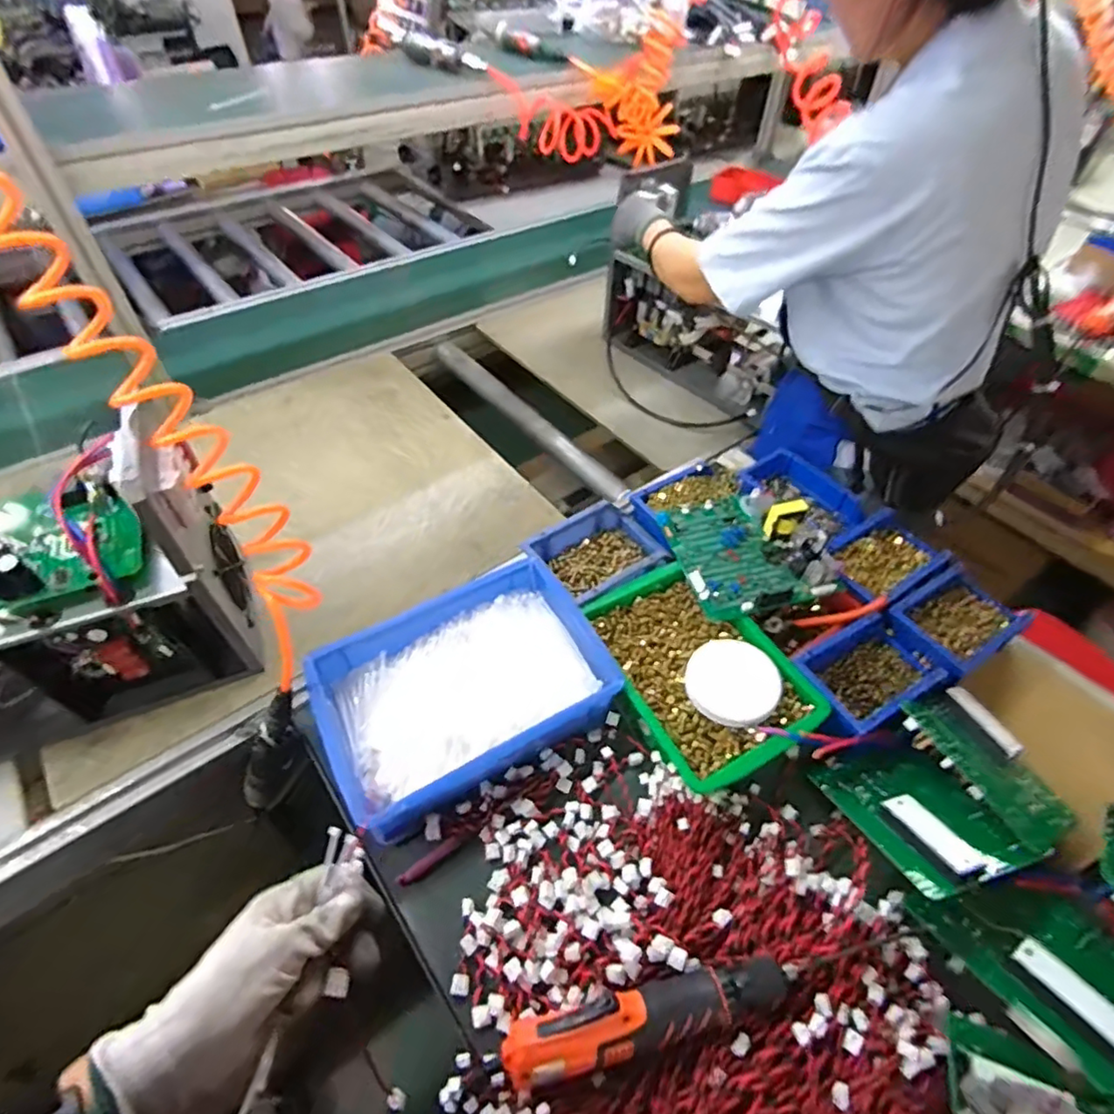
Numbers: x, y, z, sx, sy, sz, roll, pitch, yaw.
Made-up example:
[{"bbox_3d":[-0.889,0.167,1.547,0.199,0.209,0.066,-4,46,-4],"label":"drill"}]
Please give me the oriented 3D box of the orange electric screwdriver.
[{"bbox_3d":[0.080,0.371,0.478,0.229,0.042,0.048,-10,51,-9],"label":"orange electric screwdriver"}]

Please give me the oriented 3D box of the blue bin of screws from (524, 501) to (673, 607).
[{"bbox_3d":[0.058,-0.003,0.766,0.168,0.046,0.128,-30,57,-24],"label":"blue bin of screws"}]

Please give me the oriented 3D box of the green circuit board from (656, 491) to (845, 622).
[{"bbox_3d":[0.240,-0.019,0.743,0.177,0.048,0.181,-13,52,-12],"label":"green circuit board"}]

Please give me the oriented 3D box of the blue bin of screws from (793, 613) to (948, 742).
[{"bbox_3d":[0.345,0.137,0.671,0.165,0.069,0.100,-23,54,-19],"label":"blue bin of screws"}]

